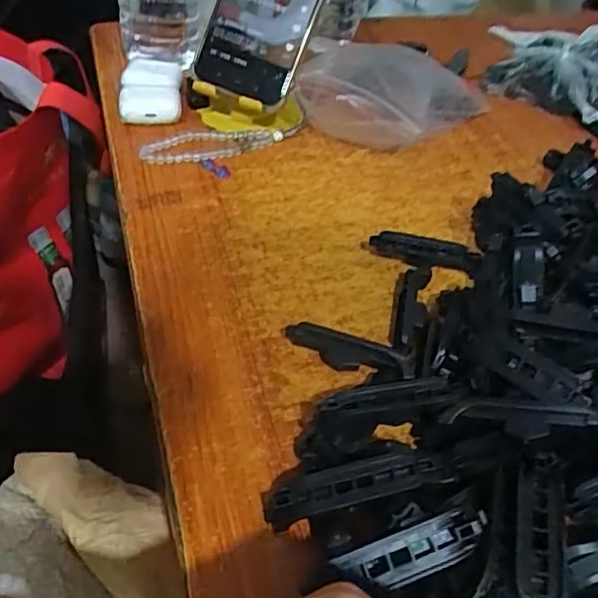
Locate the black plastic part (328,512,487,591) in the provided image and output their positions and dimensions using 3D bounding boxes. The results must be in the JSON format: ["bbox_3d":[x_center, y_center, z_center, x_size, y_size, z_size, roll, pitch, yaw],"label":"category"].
[{"bbox_3d":[0.045,0.098,0.240,0.061,0.016,0.016,-9,47,-15],"label":"black plastic part"}]

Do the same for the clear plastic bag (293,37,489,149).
[{"bbox_3d":[0.087,-0.176,0.526,0.174,0.053,0.094,-3,46,-10],"label":"clear plastic bag"}]

